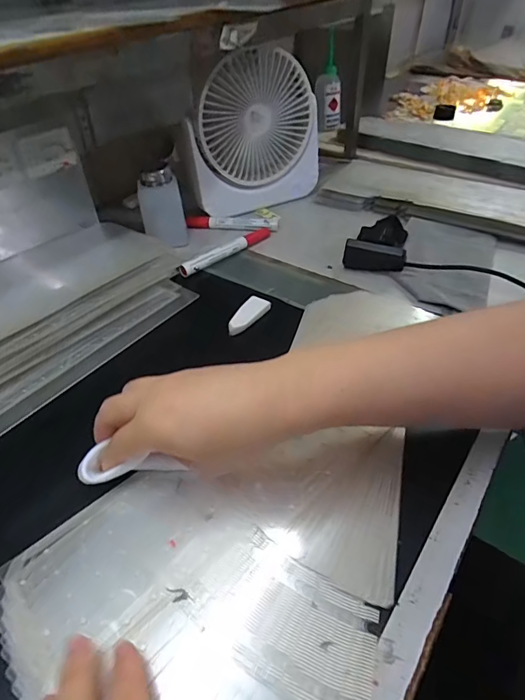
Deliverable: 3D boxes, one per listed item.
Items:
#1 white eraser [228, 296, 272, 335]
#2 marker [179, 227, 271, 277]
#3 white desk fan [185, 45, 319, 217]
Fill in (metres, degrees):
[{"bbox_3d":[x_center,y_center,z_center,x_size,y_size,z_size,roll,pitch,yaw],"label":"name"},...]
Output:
[{"bbox_3d":[-0.017,-0.036,0.455,0.026,0.011,0.056,26,50,29],"label":"white eraser"},{"bbox_3d":[-0.042,-0.128,0.553,0.017,0.017,0.146,32,53,33],"label":"marker"},{"bbox_3d":[-0.007,-0.282,0.587,0.179,0.193,0.049,-26,46,-23],"label":"white desk fan"}]

